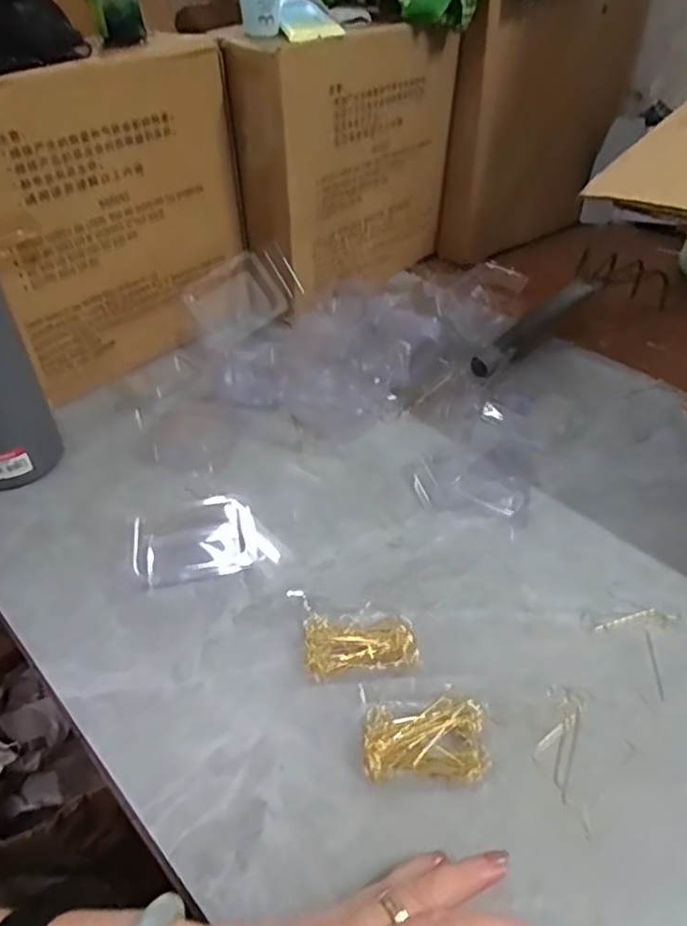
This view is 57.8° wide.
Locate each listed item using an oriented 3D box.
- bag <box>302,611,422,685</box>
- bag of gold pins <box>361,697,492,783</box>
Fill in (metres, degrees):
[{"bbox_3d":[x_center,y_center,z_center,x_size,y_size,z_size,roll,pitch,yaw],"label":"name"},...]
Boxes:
[{"bbox_3d":[0.010,0.117,0.411,0.071,0.015,0.048,-5,43,-6],"label":"bag"},{"bbox_3d":[0.047,0.161,0.363,0.070,0.009,0.044,1,42,0],"label":"bag of gold pins"}]

